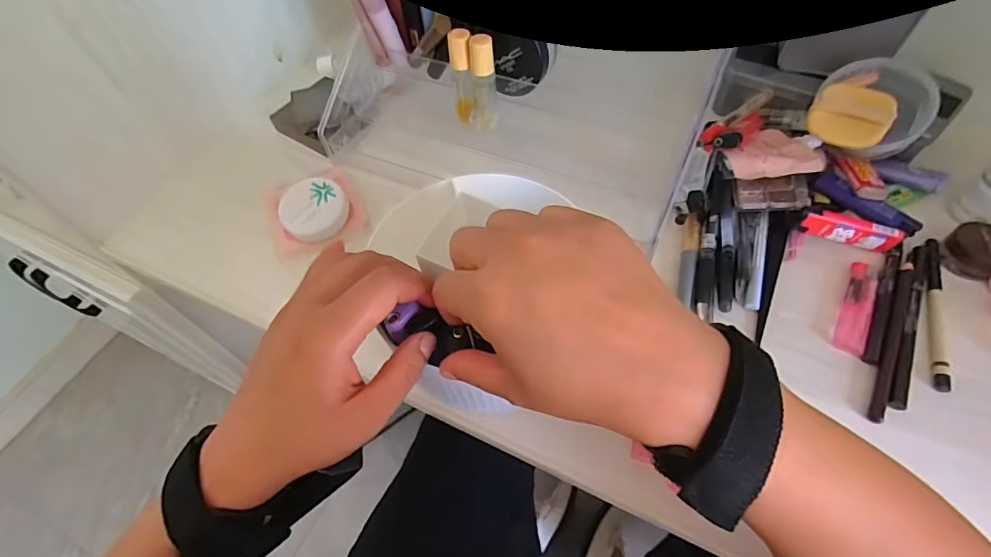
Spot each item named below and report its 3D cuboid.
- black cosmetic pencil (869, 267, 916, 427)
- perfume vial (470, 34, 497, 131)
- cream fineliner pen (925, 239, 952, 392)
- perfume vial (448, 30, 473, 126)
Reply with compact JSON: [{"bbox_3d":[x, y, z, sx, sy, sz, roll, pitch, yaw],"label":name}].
[{"bbox_3d":[0.274,0.040,0.323,0.011,0.006,0.129,25,62,19],"label":"black cosmetic pencil"},{"bbox_3d":[-0.010,-0.163,0.400,0.020,0.082,0.015,-5,57,1],"label":"perfume vial"},{"bbox_3d":[0.313,0.021,0.335,0.013,0.007,0.125,17,60,14],"label":"cream fineliner pen"},{"bbox_3d":[-0.028,-0.170,0.403,0.017,0.077,0.019,-5,57,1],"label":"perfume vial"}]

